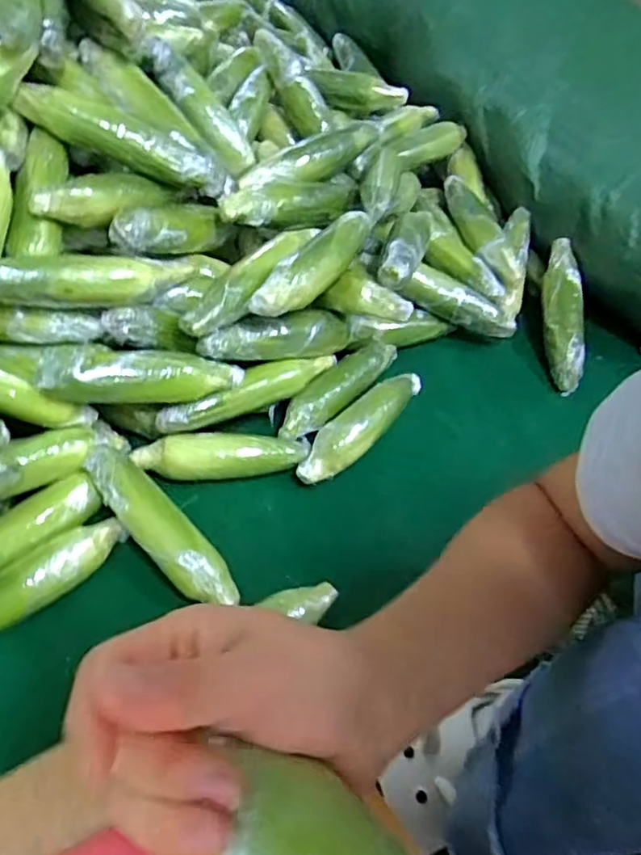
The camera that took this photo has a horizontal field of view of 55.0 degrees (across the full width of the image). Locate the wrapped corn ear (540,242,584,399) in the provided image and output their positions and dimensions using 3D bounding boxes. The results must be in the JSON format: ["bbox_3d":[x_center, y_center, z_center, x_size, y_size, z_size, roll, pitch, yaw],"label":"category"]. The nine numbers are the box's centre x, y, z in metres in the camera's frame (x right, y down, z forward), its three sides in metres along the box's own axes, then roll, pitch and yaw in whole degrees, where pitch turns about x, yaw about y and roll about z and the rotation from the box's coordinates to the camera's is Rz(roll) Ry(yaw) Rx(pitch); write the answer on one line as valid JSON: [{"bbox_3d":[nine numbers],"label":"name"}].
[{"bbox_3d":[0.369,-0.171,0.944,0.059,0.049,0.252,5,75,-3],"label":"wrapped corn ear"}]

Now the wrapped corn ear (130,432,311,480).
[{"bbox_3d":[-0.117,0.032,0.740,0.203,0.042,0.042,-6,52,-11],"label":"wrapped corn ear"}]

